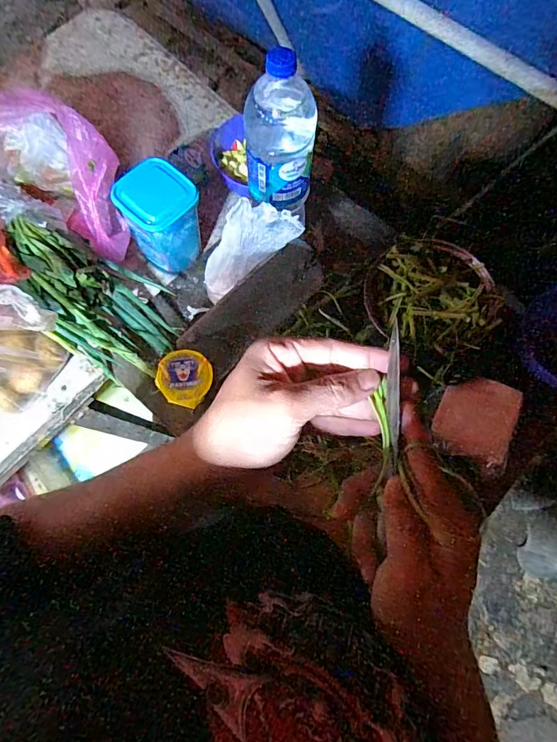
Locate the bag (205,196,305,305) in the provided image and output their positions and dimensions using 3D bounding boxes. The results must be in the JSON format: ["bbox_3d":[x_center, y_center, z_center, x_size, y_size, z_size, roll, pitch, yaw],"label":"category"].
[{"bbox_3d":[-0.051,-0.152,0.552,0.084,0.171,0.049,-4,71,-36],"label":"bag"}]

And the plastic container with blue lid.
[{"bbox_3d":[-0.176,-0.231,0.655,0.106,0.139,0.087,-37,77,-9],"label":"plastic container with blue lid"}]

